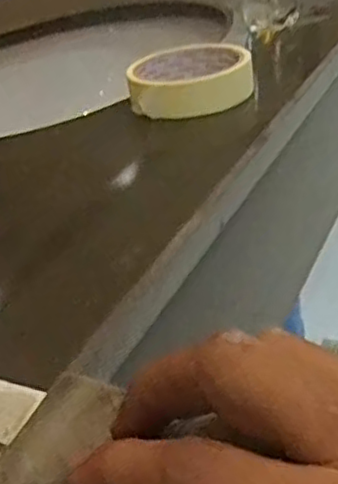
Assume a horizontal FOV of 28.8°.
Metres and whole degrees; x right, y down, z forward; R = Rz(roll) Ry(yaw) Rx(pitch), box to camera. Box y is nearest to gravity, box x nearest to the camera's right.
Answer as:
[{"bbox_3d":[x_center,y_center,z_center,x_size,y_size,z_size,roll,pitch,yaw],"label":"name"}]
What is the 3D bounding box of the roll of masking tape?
[{"bbox_3d":[0.016,-0.122,0.483,0.087,0.027,0.083,-5,31,8],"label":"roll of masking tape"}]

